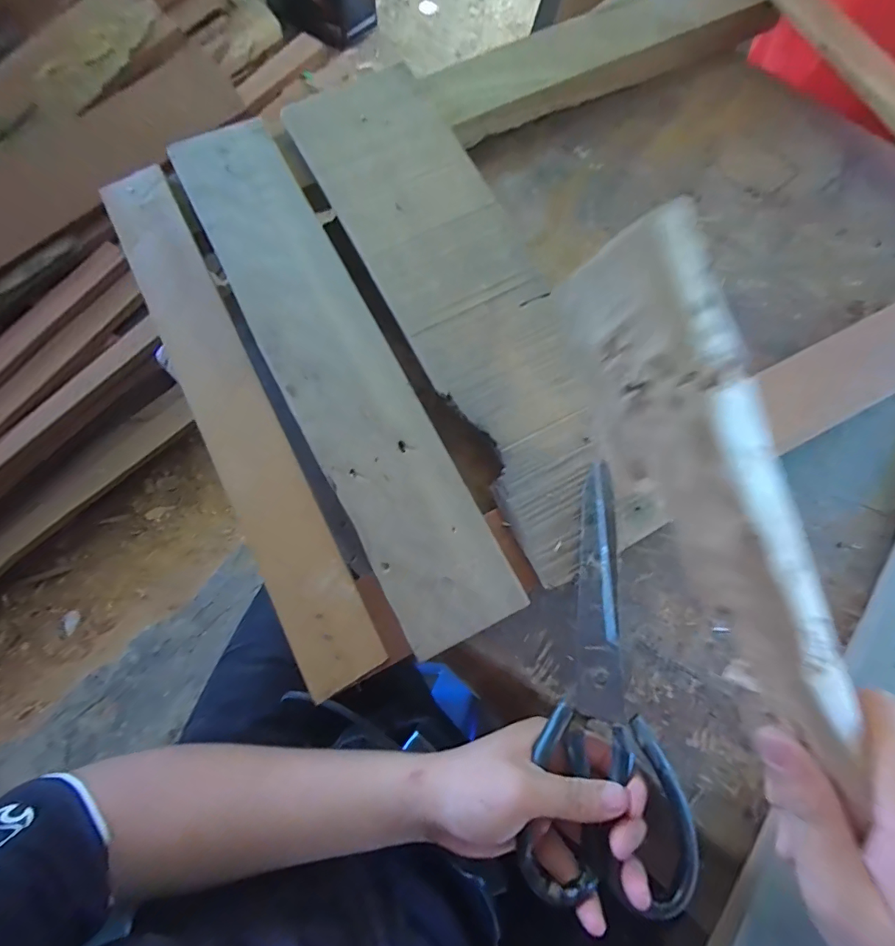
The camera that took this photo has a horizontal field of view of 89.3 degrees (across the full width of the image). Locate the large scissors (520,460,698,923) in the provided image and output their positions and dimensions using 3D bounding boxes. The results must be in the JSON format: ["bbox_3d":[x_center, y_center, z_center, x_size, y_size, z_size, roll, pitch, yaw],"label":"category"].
[{"bbox_3d":[0.101,0.124,0.295,0.092,0.014,0.258,3,74,2],"label":"large scissors"}]

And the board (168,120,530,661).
[{"bbox_3d":[-0.088,-0.092,0.350,0.091,0.030,0.458,-28,75,-6],"label":"board"}]

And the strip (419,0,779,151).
[{"bbox_3d":[0.152,-0.433,0.463,0.375,0.045,0.090,-27,75,-6],"label":"strip"}]

